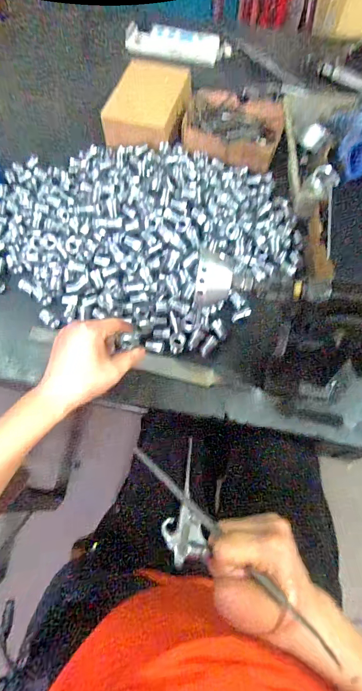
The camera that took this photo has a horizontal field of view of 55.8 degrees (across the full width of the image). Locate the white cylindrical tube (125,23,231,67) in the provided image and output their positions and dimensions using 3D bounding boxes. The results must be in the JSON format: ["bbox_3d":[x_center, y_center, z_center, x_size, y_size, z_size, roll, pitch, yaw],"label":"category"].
[{"bbox_3d":[-0.006,-0.671,0.767,0.236,0.041,0.064,3,65,-1],"label":"white cylindrical tube"}]

